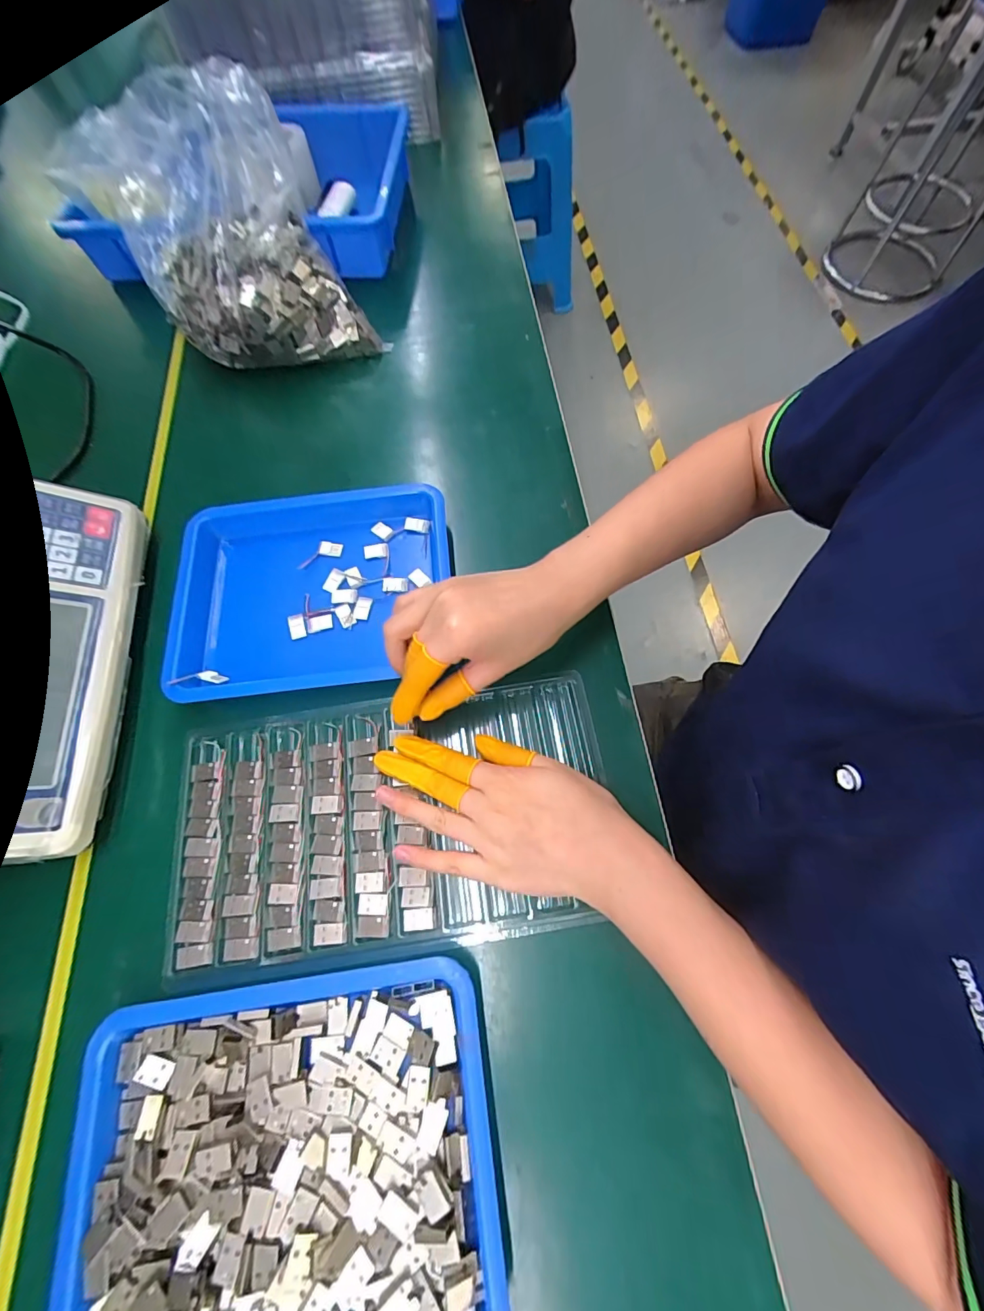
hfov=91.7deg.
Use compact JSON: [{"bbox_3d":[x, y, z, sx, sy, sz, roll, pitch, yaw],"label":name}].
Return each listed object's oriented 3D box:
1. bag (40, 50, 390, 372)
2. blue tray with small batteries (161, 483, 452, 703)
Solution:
[{"bbox_3d":[-0.246,-0.385,0.449,0.171,0.167,0.197,-34,70,-12],"label":"bag"},{"bbox_3d":[-0.148,-0.051,0.383,0.222,0.028,0.169,-6,67,-1],"label":"blue tray with small batteries"}]

